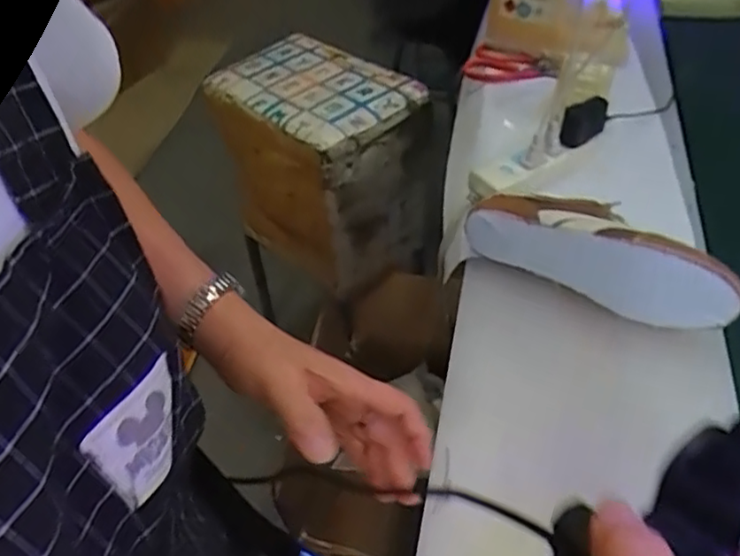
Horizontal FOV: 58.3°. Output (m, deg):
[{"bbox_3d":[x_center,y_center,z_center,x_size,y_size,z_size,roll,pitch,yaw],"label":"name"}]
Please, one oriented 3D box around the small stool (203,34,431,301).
[{"bbox_3d":[-0.092,-0.227,1.334,0.266,0.363,0.373,-34,51,-27],"label":"small stool"}]

